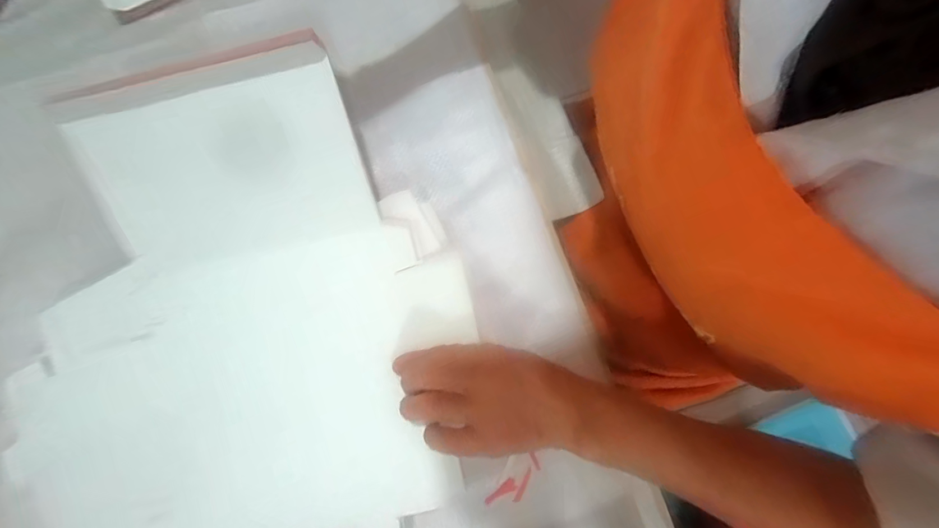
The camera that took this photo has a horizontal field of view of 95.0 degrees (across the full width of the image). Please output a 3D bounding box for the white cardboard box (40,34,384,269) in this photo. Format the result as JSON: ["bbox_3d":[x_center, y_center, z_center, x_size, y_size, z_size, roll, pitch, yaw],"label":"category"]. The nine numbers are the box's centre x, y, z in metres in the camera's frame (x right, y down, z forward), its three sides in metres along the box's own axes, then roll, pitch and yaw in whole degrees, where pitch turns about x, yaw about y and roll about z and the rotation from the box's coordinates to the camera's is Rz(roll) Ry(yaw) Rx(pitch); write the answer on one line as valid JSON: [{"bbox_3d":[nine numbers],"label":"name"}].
[{"bbox_3d":[-0.181,-0.071,0.316,0.191,0.018,0.135,-15,113,0],"label":"white cardboard box"}]

